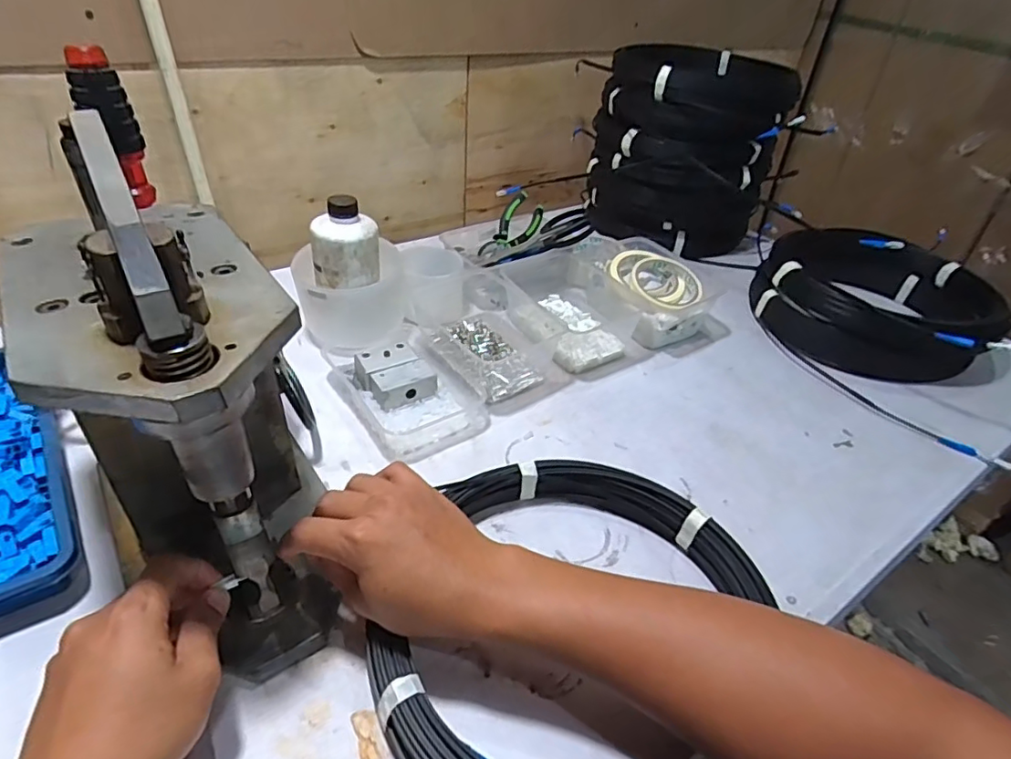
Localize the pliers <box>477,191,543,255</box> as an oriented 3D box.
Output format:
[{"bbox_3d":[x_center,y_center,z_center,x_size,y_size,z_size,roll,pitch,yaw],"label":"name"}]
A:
[{"bbox_3d":[0.013,-0.220,0.824,0.054,0.023,0.110,32,78,-4],"label":"pliers"}]

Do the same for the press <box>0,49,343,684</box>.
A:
[{"bbox_3d":[-0.219,-0.004,0.374,0.126,0.294,0.285,-22,45,-31],"label":"press"}]

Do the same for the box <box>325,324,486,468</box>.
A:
[{"bbox_3d":[-0.104,0.003,0.612,0.124,0.038,0.178,-21,44,-31],"label":"box"}]

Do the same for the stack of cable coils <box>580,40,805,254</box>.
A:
[{"bbox_3d":[0.283,-0.372,0.918,0.269,0.252,0.258,11,37,8],"label":"stack of cable coils"}]

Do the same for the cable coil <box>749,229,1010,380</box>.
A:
[{"bbox_3d":[0.496,-0.109,0.759,0.267,0.102,0.267,3,36,-2],"label":"cable coil"}]

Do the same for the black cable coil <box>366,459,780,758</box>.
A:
[{"bbox_3d":[0.045,0.168,0.394,0.238,0.042,0.282,21,40,19],"label":"black cable coil"}]

